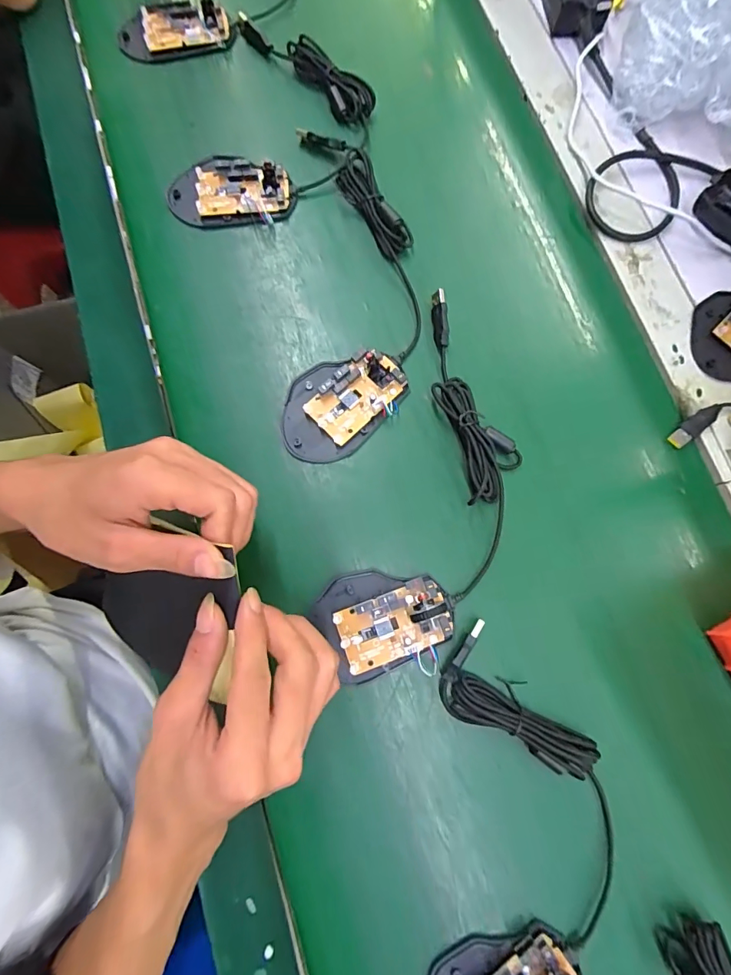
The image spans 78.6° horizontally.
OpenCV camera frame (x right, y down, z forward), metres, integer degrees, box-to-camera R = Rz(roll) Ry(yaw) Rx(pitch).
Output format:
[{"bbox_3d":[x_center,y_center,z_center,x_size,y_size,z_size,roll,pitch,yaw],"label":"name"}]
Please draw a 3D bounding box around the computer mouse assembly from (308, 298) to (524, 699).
[{"bbox_3d":[0.053,0.001,0.331,0.107,0.030,0.292,22,79,5],"label":"computer mouse assembly"}]

